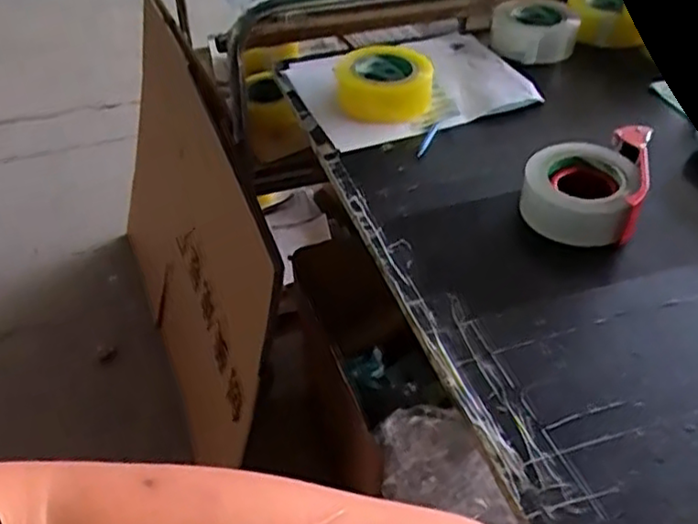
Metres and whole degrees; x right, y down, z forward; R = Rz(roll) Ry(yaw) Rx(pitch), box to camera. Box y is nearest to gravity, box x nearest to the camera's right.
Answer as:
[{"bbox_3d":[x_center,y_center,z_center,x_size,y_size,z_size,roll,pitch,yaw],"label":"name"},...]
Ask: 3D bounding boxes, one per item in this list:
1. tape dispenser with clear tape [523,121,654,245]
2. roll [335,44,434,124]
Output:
[{"bbox_3d":[0.258,-0.091,0.747,0.122,0.056,0.151,14,44,15],"label":"tape dispenser with clear tape"},{"bbox_3d":[0.048,-0.236,0.913,0.128,0.050,0.146,-2,43,-2],"label":"roll"}]

